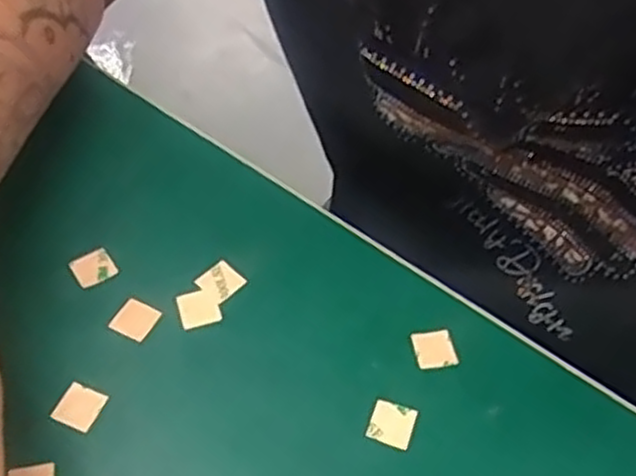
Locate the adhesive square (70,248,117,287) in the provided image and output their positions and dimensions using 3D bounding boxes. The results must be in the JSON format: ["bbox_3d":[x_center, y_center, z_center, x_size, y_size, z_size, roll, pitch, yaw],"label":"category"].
[{"bbox_3d":[-0.092,0.012,0.311,0.016,0.004,0.014,-29,65,-20],"label":"adhesive square"}]

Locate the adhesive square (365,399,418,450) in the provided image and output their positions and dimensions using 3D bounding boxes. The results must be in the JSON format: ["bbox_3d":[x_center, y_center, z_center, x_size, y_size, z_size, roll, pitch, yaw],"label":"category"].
[{"bbox_3d":[0.027,0.068,0.275,0.016,0.004,0.016,15,58,12],"label":"adhesive square"}]

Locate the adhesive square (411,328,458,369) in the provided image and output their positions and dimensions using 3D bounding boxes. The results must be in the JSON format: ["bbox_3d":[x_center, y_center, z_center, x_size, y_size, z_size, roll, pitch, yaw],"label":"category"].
[{"bbox_3d":[0.045,0.042,0.292,0.015,0.004,0.016,-8,55,-7],"label":"adhesive square"}]

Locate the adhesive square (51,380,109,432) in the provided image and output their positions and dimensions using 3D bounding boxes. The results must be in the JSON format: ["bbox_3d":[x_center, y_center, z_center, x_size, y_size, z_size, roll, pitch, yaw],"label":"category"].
[{"bbox_3d":[-0.087,0.061,0.274,0.015,0.004,0.015,21,56,13],"label":"adhesive square"}]

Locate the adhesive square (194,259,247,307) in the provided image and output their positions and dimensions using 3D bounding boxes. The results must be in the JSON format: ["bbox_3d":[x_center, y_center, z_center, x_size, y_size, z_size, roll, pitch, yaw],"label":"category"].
[{"bbox_3d":[-0.040,0.017,0.308,0.016,0.004,0.016,36,61,22],"label":"adhesive square"}]

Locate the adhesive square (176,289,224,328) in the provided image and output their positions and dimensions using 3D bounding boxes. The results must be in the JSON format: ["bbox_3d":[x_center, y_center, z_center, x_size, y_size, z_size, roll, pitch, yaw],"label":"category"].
[{"bbox_3d":[-0.048,0.027,0.300,0.015,0.004,0.015,-14,56,-12],"label":"adhesive square"}]

